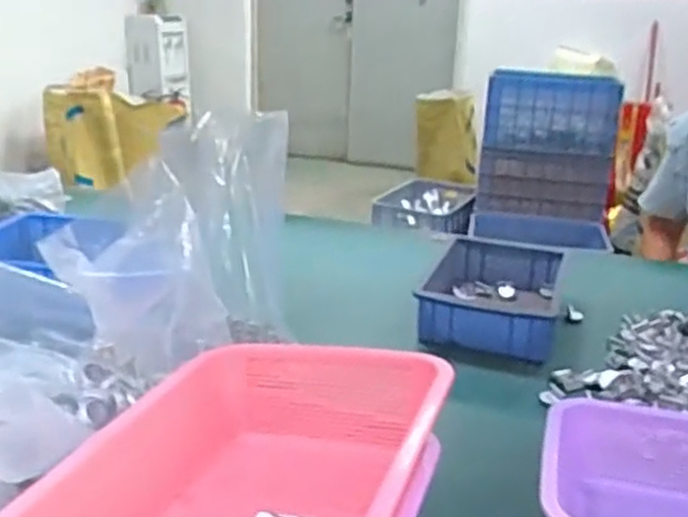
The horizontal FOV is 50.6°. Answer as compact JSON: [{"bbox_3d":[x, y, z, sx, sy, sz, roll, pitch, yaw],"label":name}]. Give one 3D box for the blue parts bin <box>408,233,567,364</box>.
[{"bbox_3d":[0.205,0.054,0.997,0.173,0.077,0.232,9,21,17],"label":"blue parts bin"}]

